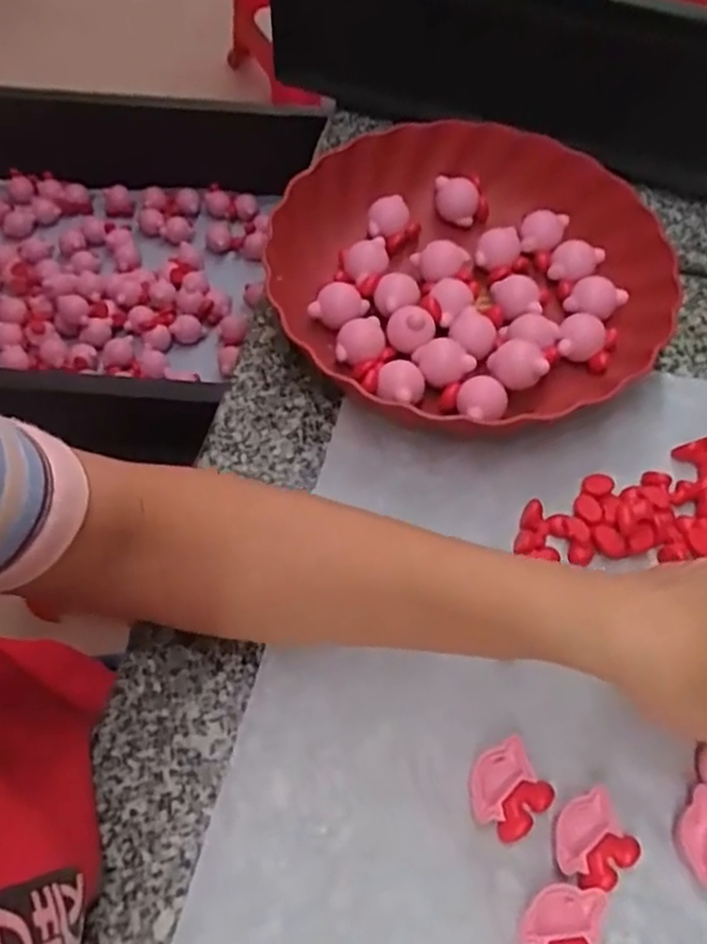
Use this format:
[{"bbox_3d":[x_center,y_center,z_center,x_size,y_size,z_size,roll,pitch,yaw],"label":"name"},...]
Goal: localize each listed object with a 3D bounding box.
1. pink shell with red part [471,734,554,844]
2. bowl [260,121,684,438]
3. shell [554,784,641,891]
[{"bbox_3d":[0.068,0.140,0.329,0.035,0.009,0.034,-30,62,-15],"label":"pink shell with red part"},{"bbox_3d":[0.069,-0.130,0.471,0.230,0.049,0.220,-1,58,2],"label":"bowl"},{"bbox_3d":[0.101,0.158,0.319,0.033,0.010,0.032,-27,61,-14],"label":"shell"}]

